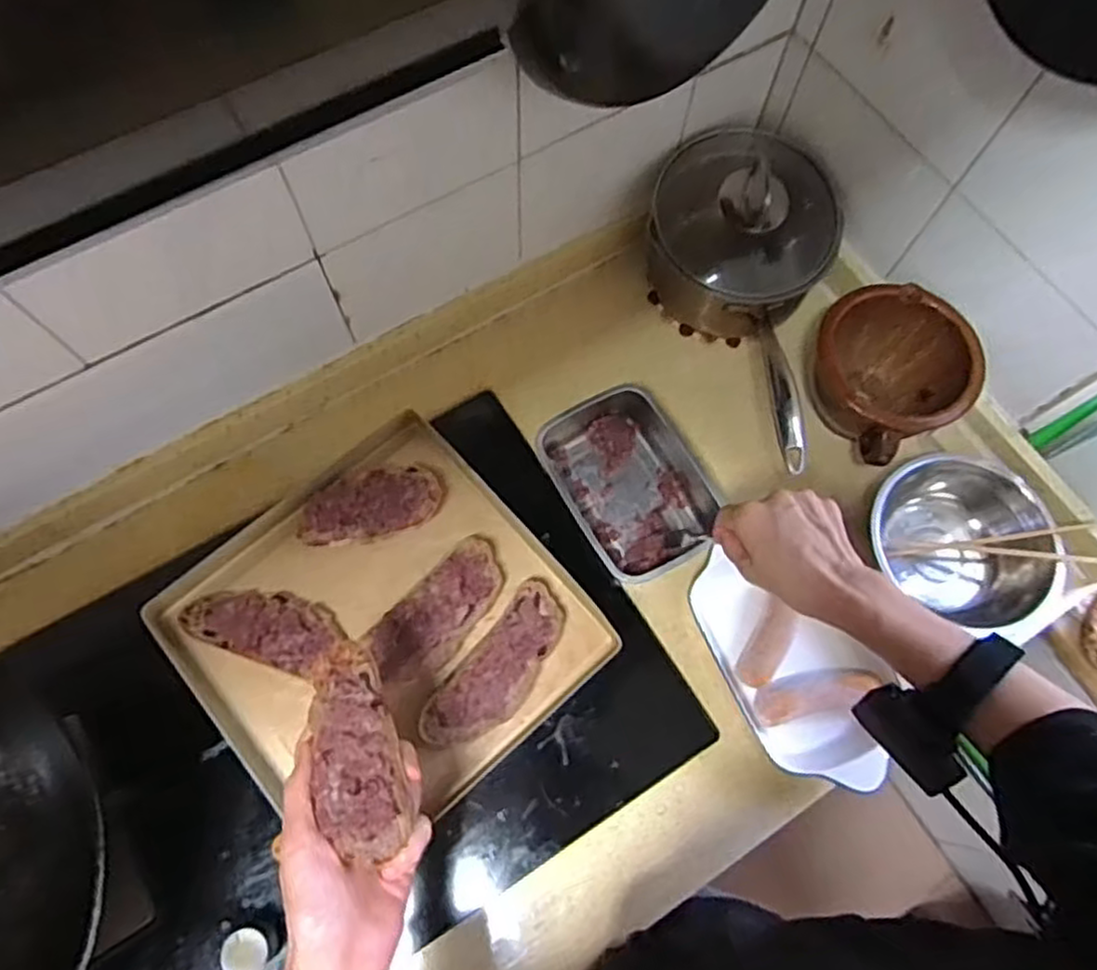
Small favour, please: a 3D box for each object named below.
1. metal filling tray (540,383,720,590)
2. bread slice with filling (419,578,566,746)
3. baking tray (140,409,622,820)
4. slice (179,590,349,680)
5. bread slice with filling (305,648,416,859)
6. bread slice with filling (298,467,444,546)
[{"bbox_3d":[0.078,-0.004,0.711,0.133,0.059,0.193,-28,74,-11],"label":"metal filling tray"},{"bbox_3d":[-0.038,0.147,0.574,0.054,0.026,0.147,37,73,11],"label":"bread slice with filling"},{"bbox_3d":[-0.138,0.115,0.595,0.282,0.046,0.287,-39,76,-14],"label":"baking tray"},{"bbox_3d":[-0.233,0.114,0.589,0.130,0.030,0.057,17,71,4],"label":"slice"},{"bbox_3d":[-0.117,0.157,0.434,0.047,0.017,0.127,-19,57,-8],"label":"bread slice with filling"},{"bbox_3d":[-0.152,0.016,0.612,0.117,0.018,0.062,-12,65,-1],"label":"bread slice with filling"}]

